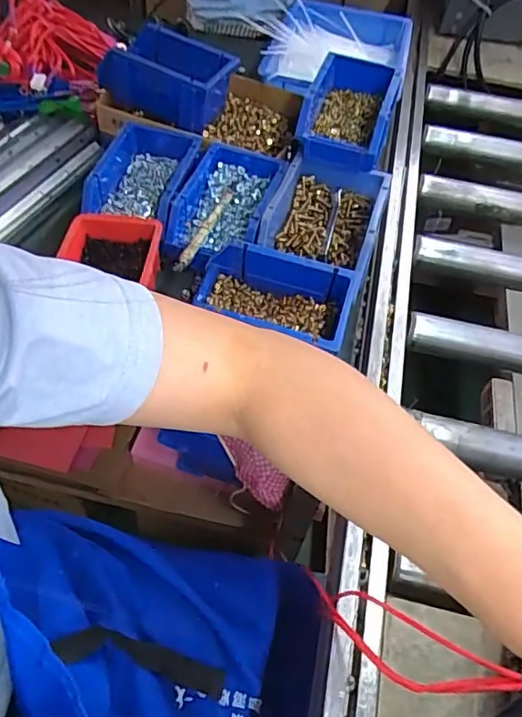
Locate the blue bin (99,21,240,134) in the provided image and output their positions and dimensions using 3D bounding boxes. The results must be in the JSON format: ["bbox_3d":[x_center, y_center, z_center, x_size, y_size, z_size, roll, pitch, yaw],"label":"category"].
[{"bbox_3d":[-0.120,-0.380,0.725,0.157,0.073,0.113,22,57,10],"label":"blue bin"}]

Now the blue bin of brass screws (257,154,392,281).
[{"bbox_3d":[0.072,-0.160,0.628,0.123,0.055,0.165,18,56,7],"label":"blue bin of brass screws"}]

